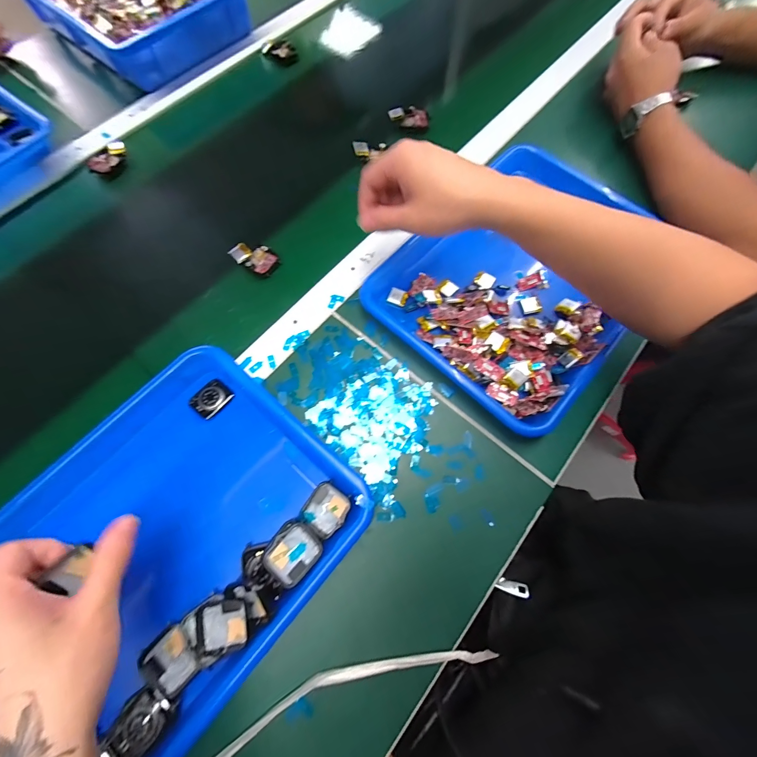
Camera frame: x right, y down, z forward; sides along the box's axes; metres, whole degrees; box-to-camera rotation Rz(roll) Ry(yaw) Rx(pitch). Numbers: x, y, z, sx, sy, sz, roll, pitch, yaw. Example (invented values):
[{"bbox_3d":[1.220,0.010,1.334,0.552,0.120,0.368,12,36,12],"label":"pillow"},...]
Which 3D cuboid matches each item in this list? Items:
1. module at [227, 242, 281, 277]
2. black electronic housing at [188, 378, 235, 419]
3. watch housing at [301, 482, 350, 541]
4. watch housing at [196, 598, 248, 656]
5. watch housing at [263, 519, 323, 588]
[{"bbox_3d":[-0.149,-0.149,0.400,0.053,0.014,0.037,28,74,8],"label":"module"},{"bbox_3d":[-0.174,0.020,0.341,0.027,0.012,0.038,37,76,11],"label":"black electronic housing"},{"bbox_3d":[-0.049,0.122,0.306,0.038,0.008,0.040,38,76,11],"label":"watch housing"},{"bbox_3d":[-0.128,0.204,0.270,0.041,0.008,0.036,-11,73,-4],"label":"watch housing"},{"bbox_3d":[-0.075,0.152,0.286,0.040,0.010,0.044,47,61,3],"label":"watch housing"}]

